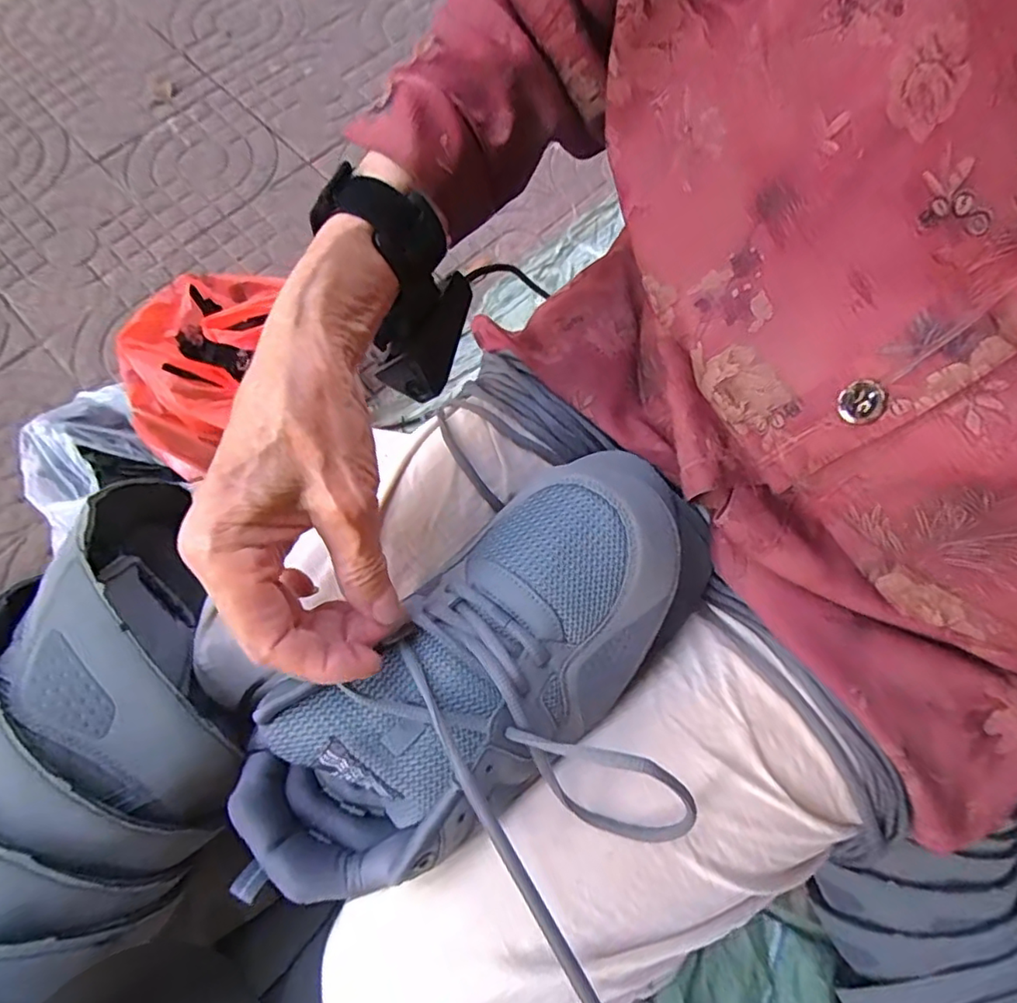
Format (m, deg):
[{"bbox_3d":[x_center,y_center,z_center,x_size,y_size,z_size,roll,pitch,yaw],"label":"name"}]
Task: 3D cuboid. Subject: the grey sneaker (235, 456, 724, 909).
[{"bbox_3d":[-0.010,0.080,0.287,0.262,0.086,0.101,-40,76,-6],"label":"grey sneaker"}]

